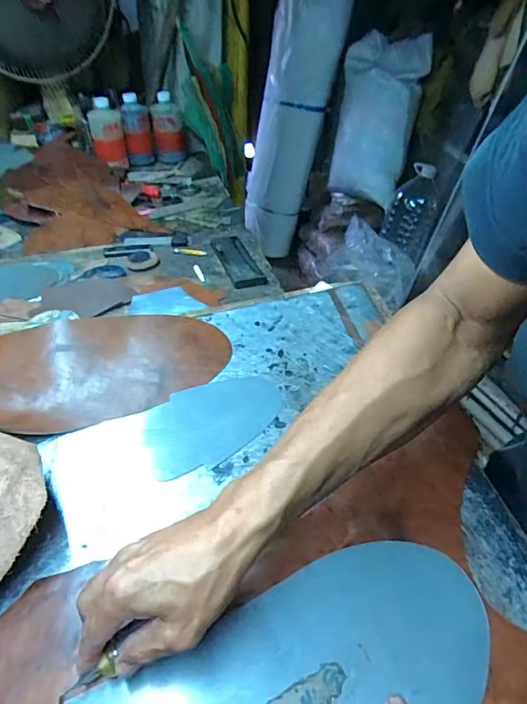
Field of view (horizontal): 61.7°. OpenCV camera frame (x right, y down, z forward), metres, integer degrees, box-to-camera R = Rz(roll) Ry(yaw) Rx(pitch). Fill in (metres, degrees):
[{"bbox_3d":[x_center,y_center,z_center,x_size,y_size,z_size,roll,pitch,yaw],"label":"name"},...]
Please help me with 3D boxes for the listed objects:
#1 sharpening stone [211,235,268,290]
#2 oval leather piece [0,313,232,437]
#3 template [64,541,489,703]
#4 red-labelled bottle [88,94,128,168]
[{"bbox_3d":[-0.045,-0.158,0.750,0.053,0.015,0.157,-15,44,-15],"label":"sharpening stone"},{"bbox_3d":[-0.194,0.014,0.530,0.296,0.035,0.154,-13,44,-13],"label":"oval leather piece"},{"bbox_3d":[0.031,0.245,0.306,0.298,0.006,0.158,-21,47,-20],"label":"template"},{"bbox_3d":[-0.363,-0.507,1.033,0.072,0.150,0.077,-11,45,-17],"label":"red-labelled bottle"}]

